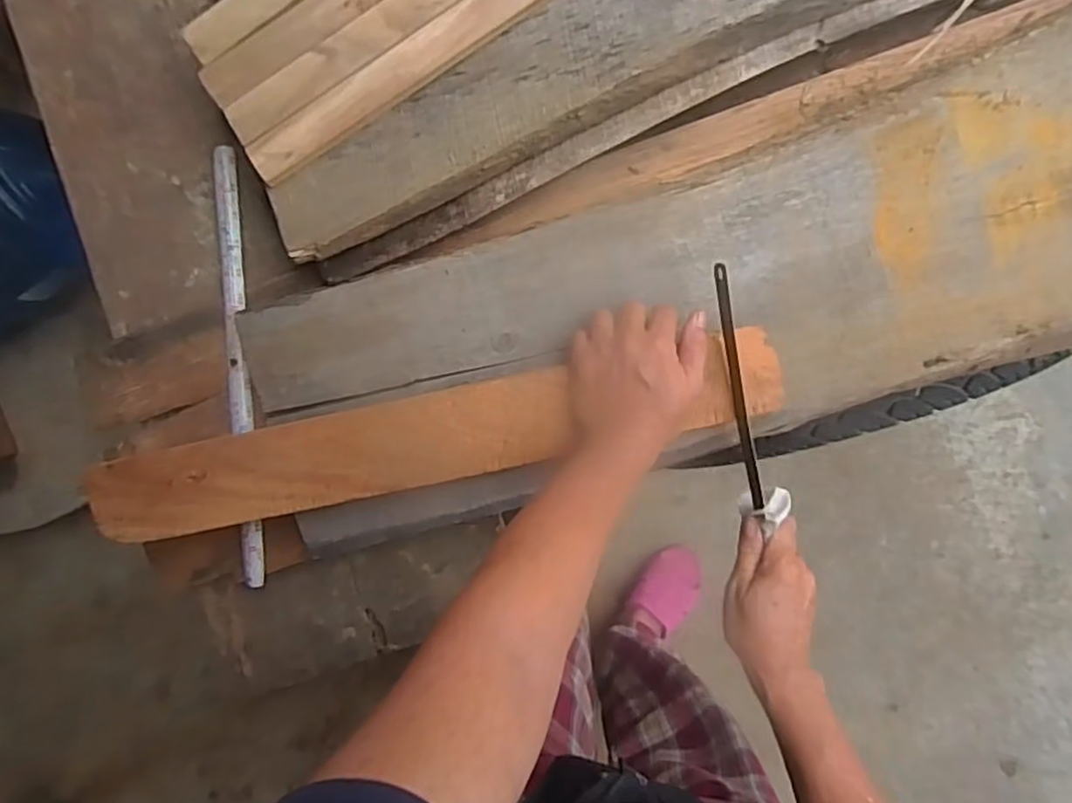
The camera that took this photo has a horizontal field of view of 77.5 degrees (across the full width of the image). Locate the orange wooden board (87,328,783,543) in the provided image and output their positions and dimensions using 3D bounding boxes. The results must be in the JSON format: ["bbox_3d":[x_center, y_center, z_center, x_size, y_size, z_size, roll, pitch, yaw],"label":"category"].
[{"bbox_3d":[-0.082,0.033,0.539,0.551,0.032,0.074,-11,91,3],"label":"orange wooden board"}]

